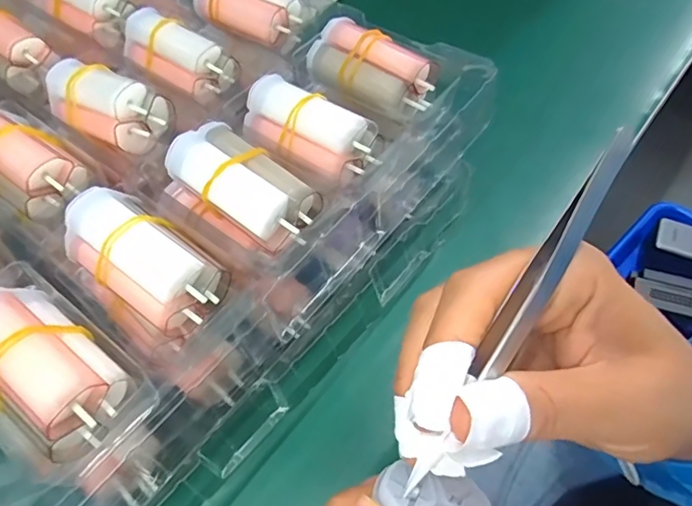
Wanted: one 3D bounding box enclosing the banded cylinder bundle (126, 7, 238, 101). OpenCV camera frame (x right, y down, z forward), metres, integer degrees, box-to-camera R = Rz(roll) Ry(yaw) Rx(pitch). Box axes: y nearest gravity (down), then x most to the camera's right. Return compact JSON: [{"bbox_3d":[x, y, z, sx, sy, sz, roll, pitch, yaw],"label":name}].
[{"bbox_3d":[-0.097,-0.112,0.287,0.067,0.027,0.031,27,61,20],"label":"banded cylinder bundle"}]

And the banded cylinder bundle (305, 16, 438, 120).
[{"bbox_3d":[0.014,-0.095,0.268,0.069,0.021,0.036,36,102,24],"label":"banded cylinder bundle"}]

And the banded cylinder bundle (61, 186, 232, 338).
[{"bbox_3d":[-0.081,0.002,0.208,0.071,0.026,0.038,29,62,21],"label":"banded cylinder bundle"}]

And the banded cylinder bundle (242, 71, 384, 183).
[{"bbox_3d":[-0.017,-0.059,0.246,0.070,0.034,0.019,29,17,22],"label":"banded cylinder bundle"}]

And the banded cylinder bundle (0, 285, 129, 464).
[{"bbox_3d":[-0.108,0.038,0.181,0.070,0.023,0.033,32,63,22],"label":"banded cylinder bundle"}]

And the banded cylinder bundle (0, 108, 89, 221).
[{"bbox_3d":[-0.157,-0.045,0.243,0.060,0.026,0.035,29,62,21],"label":"banded cylinder bundle"}]

